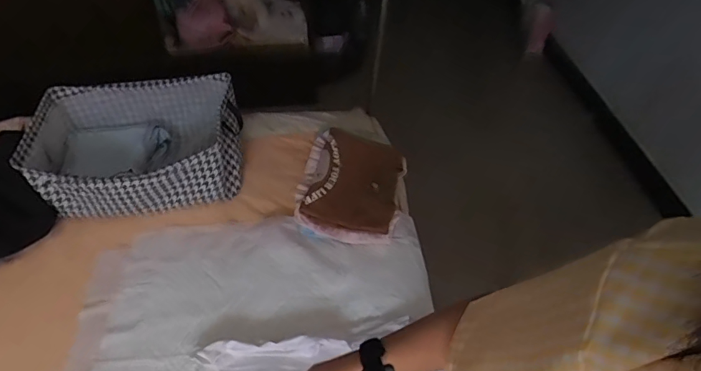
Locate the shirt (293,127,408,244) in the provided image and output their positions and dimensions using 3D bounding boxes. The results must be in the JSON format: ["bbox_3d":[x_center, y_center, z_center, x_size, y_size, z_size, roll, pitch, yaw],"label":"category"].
[{"bbox_3d":[0.003,-0.018,1.217,0.253,0.062,0.359,11,48,9],"label":"shirt"}]

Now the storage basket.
[{"bbox_3d":[-0.557,-0.101,1.262,0.503,0.195,0.380,-7,46,-7],"label":"storage basket"}]

